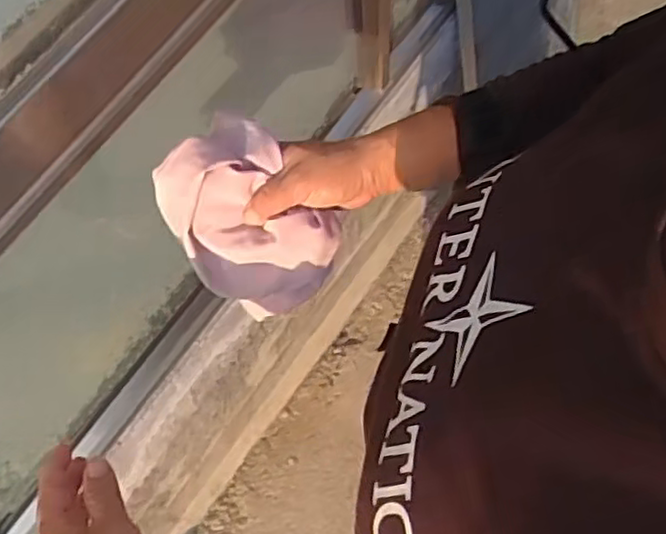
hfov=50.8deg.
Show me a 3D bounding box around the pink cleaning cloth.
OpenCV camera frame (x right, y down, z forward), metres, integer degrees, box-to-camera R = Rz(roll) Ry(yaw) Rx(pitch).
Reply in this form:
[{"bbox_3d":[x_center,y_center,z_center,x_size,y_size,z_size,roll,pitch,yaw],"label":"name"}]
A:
[{"bbox_3d":[-0.067,-0.032,0.549,0.097,0.128,0.127,-40,70,-17],"label":"pink cleaning cloth"}]

